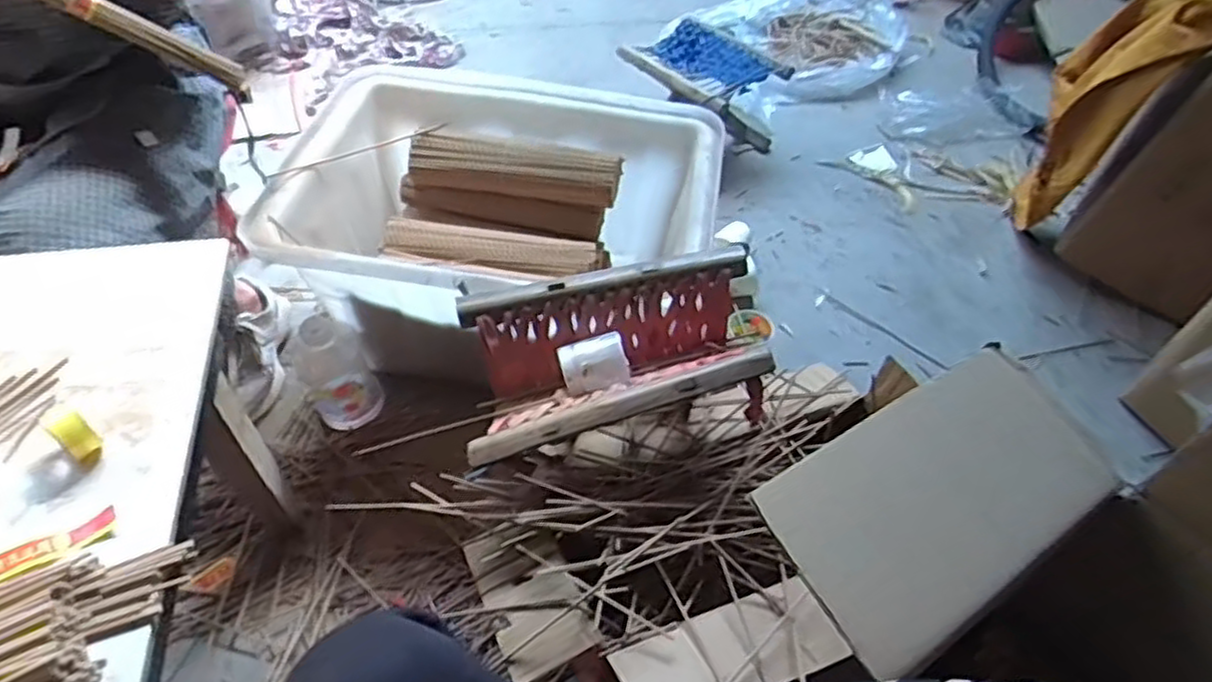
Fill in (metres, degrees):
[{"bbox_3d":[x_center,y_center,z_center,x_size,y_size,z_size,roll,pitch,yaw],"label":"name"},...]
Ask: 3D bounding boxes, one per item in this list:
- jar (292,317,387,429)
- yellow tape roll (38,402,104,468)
[{"bbox_3d":[-0.379,0.034,1.054,0.099,0.181,0.095,2,49,-3],"label":"jar"},{"bbox_3d":[-0.395,0.068,0.553,0.035,0.042,0.022,32,54,21],"label":"yellow tape roll"}]

